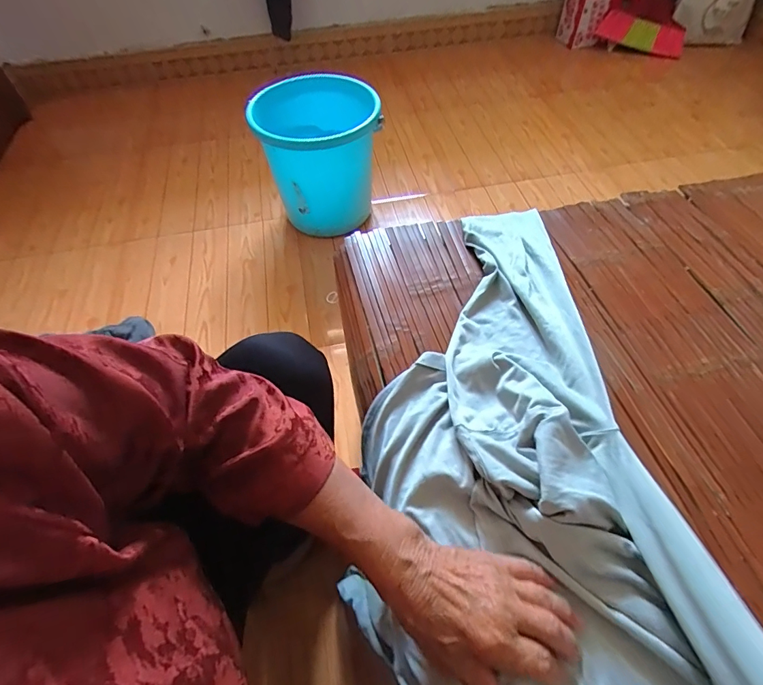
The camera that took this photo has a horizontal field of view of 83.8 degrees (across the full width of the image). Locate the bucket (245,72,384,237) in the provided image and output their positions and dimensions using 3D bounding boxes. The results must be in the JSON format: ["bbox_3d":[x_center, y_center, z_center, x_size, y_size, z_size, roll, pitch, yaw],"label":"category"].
[{"bbox_3d":[-0.161,-0.490,1.154,0.296,0.318,0.291,-1,55,1],"label":"bucket"}]

